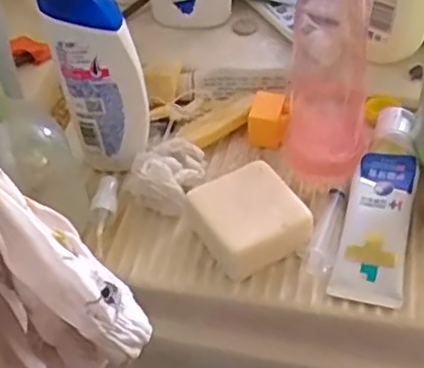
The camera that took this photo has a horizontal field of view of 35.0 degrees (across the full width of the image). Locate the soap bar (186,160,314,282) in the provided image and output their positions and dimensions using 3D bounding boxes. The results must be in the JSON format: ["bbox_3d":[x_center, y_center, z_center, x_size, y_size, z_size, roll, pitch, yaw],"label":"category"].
[{"bbox_3d":[0.026,0.023,0.473,0.066,0.029,0.072,-25,53,-19],"label":"soap bar"}]

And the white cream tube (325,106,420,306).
[{"bbox_3d":[0.121,0.010,0.481,0.045,0.027,0.156,12,50,11],"label":"white cream tube"}]

